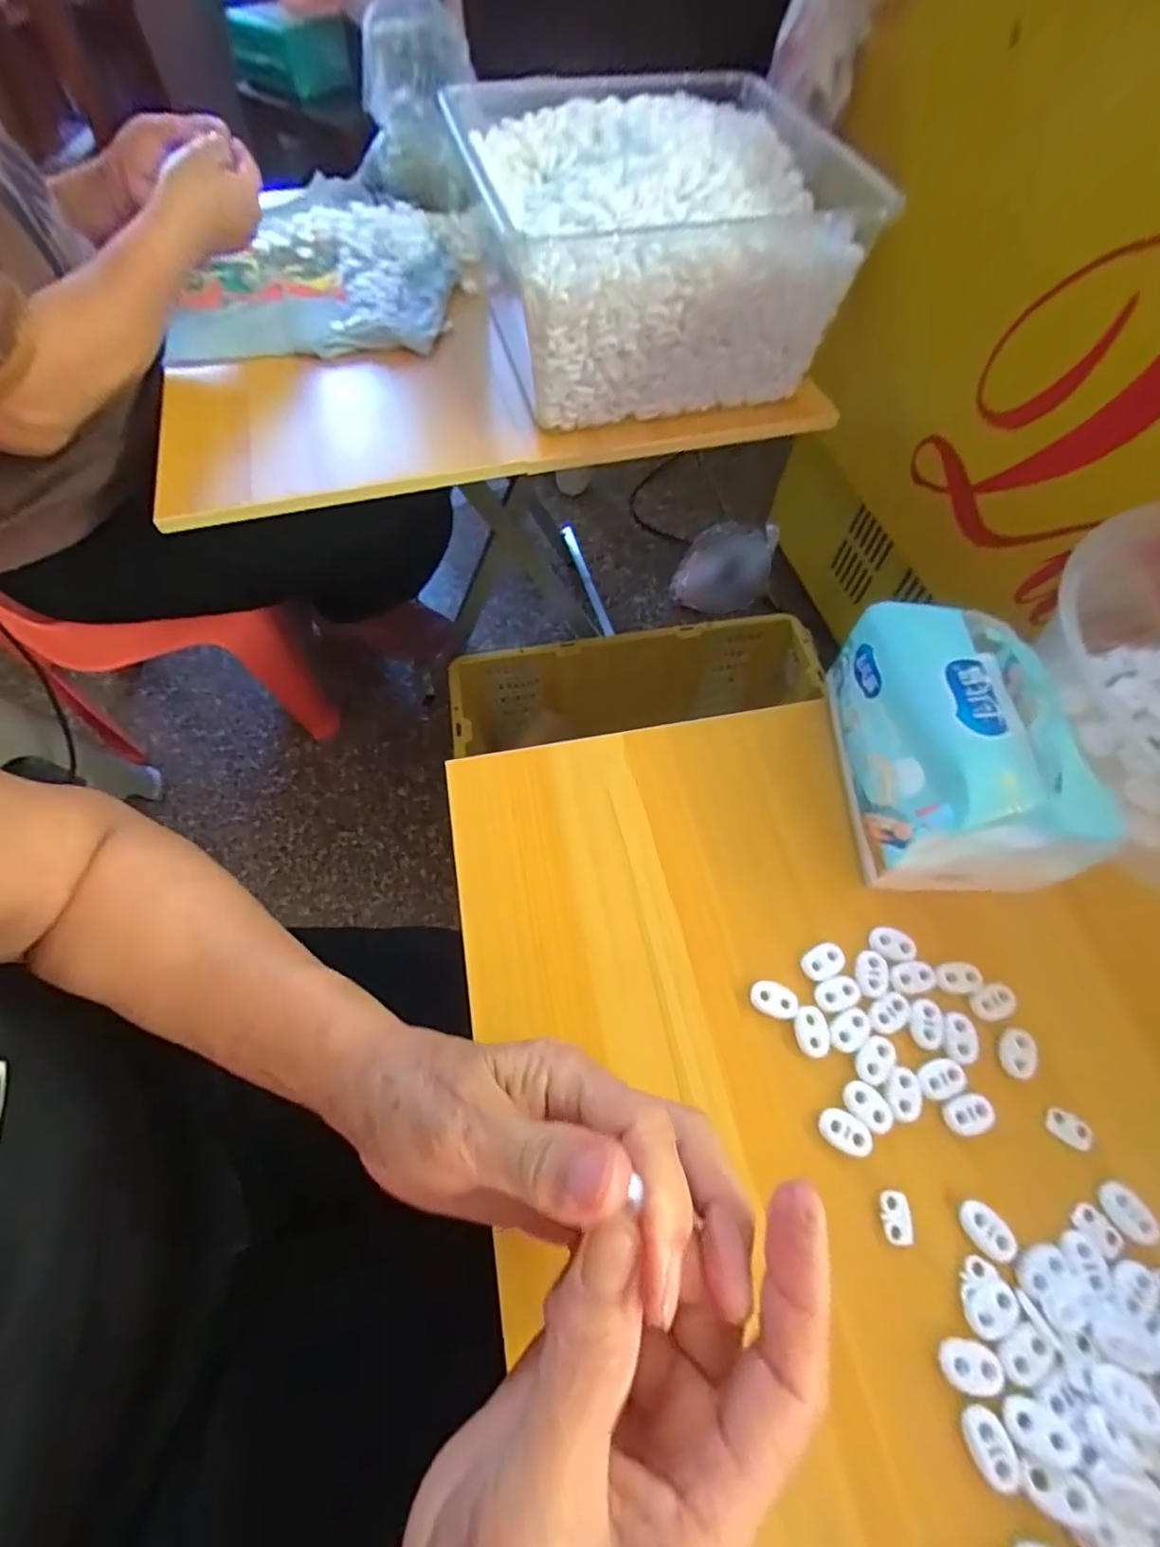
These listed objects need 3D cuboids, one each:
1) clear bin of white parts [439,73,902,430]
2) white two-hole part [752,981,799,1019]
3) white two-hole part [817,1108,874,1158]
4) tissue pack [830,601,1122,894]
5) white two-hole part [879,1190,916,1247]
[{"bbox_3d":[0.062,-0.467,0.524,0.271,0.149,0.298,-13,63,-7],"label":"clear bin of white parts"},{"bbox_3d":[0.097,0.113,0.292,0.022,0.004,0.016,16,63,8],"label":"white two-hole part"},{"bbox_3d":[0.121,0.162,0.263,0.024,0.004,0.015,29,66,14],"label":"white two-hole part"},{"bbox_3d":[0.201,-0.016,0.312,0.101,0.091,0.142,-2,62,0],"label":"tissue pack"},{"bbox_3d":[0.136,0.191,0.251,0.012,0.004,0.019,0,62,0],"label":"white two-hole part"}]

